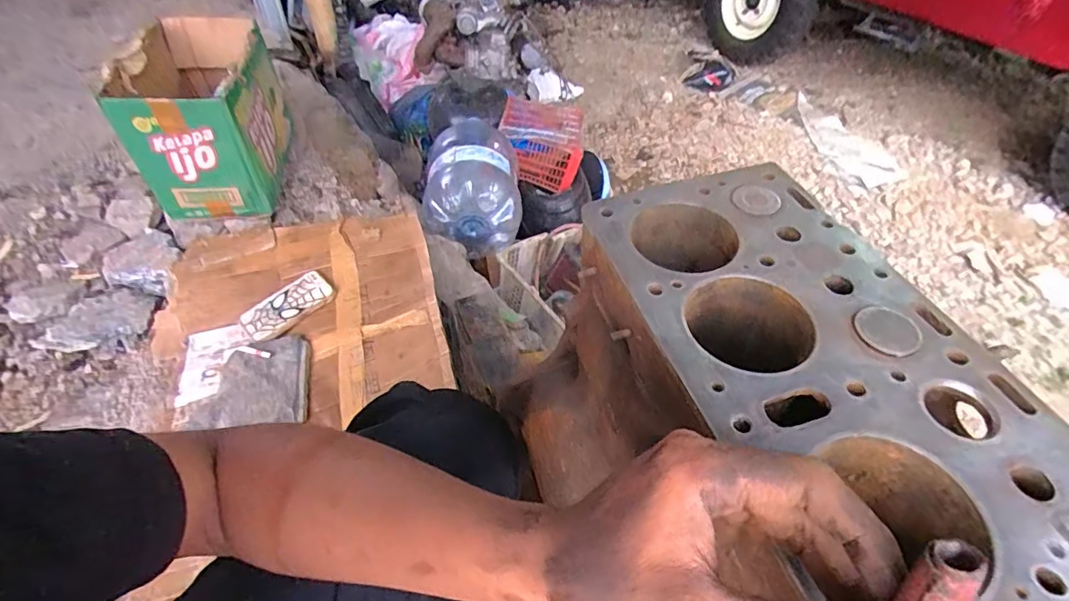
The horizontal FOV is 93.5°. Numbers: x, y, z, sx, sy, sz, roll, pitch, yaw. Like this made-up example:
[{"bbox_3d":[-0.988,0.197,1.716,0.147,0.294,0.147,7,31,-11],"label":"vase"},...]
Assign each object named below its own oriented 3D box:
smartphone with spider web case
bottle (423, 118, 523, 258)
[{"bbox_3d":[-0.444,0.007,0.904,0.079,0.015,0.156,35,56,27],"label":"smartphone with spider web case"},{"bbox_3d":[-0.170,-0.327,1.346,0.235,0.206,0.379,-5,48,-5],"label":"bottle"}]

